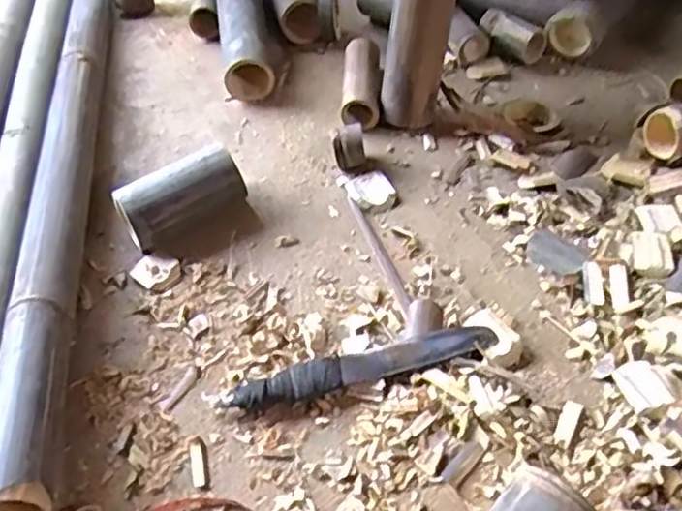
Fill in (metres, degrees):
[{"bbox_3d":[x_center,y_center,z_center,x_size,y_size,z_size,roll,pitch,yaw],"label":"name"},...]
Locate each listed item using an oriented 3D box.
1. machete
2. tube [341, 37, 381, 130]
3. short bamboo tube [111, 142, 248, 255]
[{"bbox_3d":[0.020,0.108,0.654,0.265,0.017,0.036,-12,49,-4],"label":"machete"},{"bbox_3d":[0.029,-0.245,0.948,0.052,0.062,0.161,-1,49,5],"label":"tube"},{"bbox_3d":[-0.192,-0.069,0.805,0.146,0.075,0.074,-25,51,-16],"label":"short bamboo tube"}]

